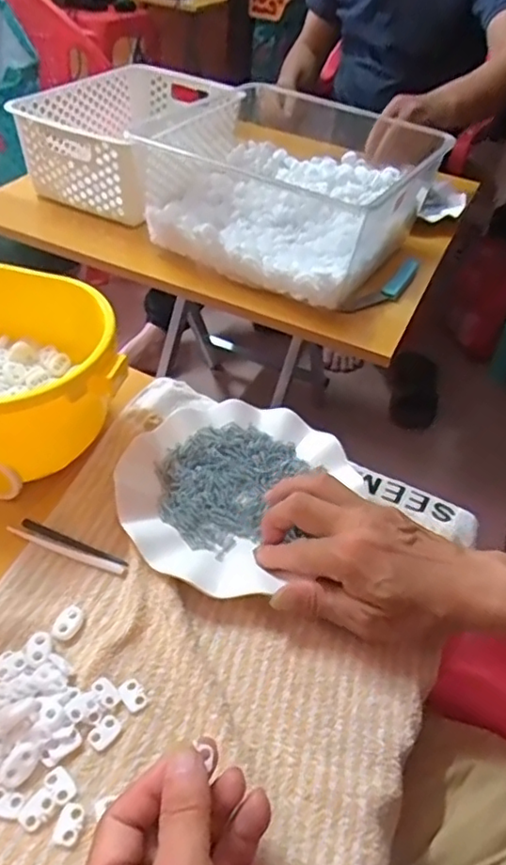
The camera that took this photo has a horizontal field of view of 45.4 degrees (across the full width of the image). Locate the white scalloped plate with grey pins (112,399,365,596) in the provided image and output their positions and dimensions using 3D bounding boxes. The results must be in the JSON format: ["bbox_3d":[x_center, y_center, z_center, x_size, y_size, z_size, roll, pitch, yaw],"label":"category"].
[{"bbox_3d":[-0.020,0.041,0.469,0.149,0.023,0.181,26,46,18],"label":"white scalloped plate with grey pins"}]

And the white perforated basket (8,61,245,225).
[{"bbox_3d":[-0.165,-0.422,0.864,0.223,0.100,0.306,22,45,15],"label":"white perforated basket"}]

